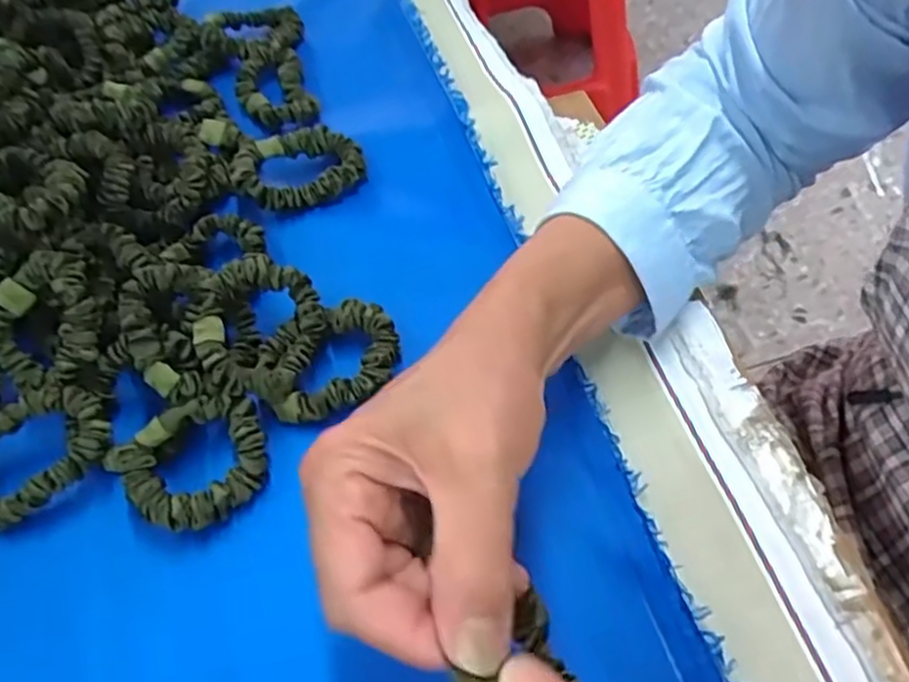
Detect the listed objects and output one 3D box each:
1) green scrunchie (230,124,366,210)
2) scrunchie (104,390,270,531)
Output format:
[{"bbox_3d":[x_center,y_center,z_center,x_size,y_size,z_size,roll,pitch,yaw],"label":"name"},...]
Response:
[{"bbox_3d":[-0.090,-0.100,0.431,0.073,0.027,0.049,-24,54,-8],"label":"green scrunchie"},{"bbox_3d":[-0.121,0.057,0.346,0.067,0.015,0.056,-28,72,-17],"label":"scrunchie"}]

